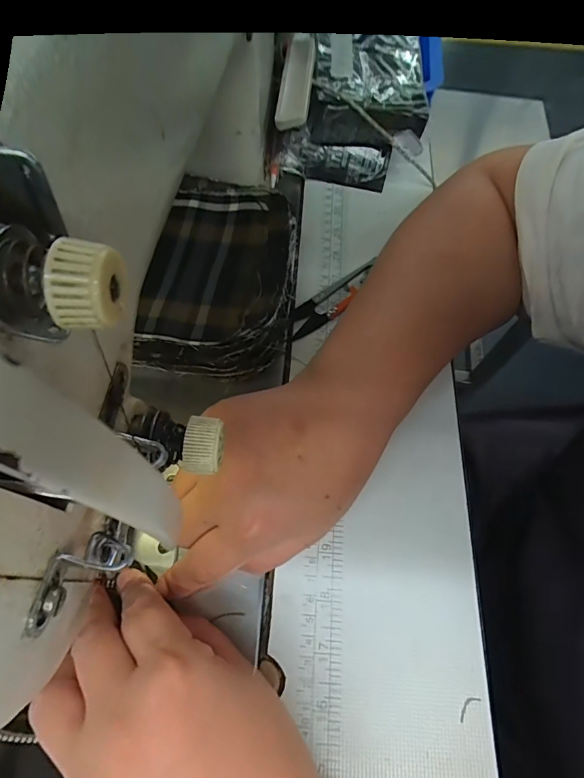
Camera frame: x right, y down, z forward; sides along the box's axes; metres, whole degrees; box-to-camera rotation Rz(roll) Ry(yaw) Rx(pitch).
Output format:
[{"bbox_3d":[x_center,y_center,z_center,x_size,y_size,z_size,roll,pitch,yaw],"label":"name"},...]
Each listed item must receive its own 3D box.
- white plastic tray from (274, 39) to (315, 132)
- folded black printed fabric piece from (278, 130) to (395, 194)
[{"bbox_3d":[0.004,-0.237,0.325,0.024,0.012,0.106,6,65,1],"label":"white plastic tray"},{"bbox_3d":[0.036,-0.191,0.358,0.089,0.037,0.015,6,65,1],"label":"folded black printed fabric piece"}]

